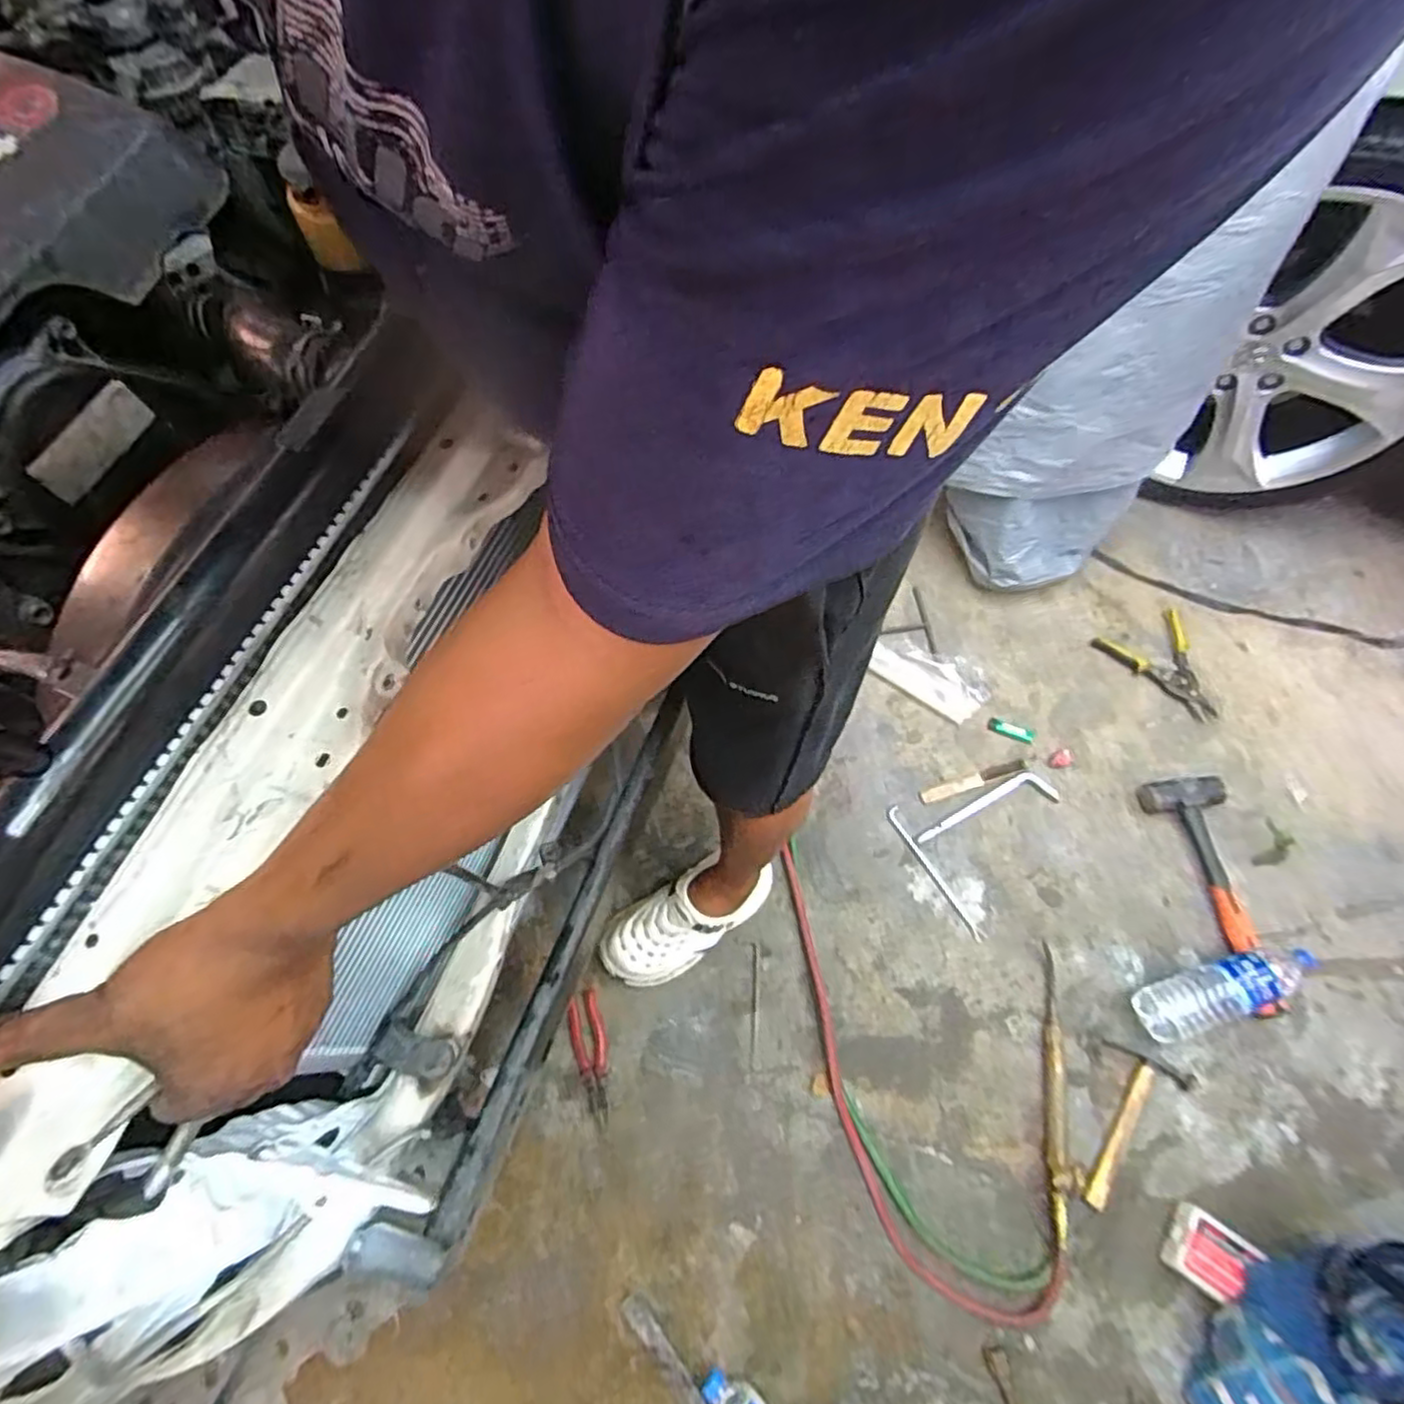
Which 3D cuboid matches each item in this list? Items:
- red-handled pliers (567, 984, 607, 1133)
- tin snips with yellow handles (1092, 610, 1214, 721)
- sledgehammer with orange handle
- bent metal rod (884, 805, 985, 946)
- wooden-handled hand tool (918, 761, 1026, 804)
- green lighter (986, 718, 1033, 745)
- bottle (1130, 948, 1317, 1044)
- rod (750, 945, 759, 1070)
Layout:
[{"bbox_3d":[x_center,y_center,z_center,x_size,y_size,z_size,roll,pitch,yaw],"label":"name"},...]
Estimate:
[{"bbox_3d":[-0.168,0.548,1.083,0.053,0.012,0.186,-17,67,-10],"label":"red-handled pliers"},{"bbox_3d":[0.891,-0.058,1.340,0.203,0.024,0.219,-19,67,-11],"label":"tin snips with yellow handles"},{"bbox_3d":[0.861,0.313,1.163,0.146,0.046,0.381,-5,65,-5],"label":"sledgehammer with orange handle"},{"bbox_3d":[0.394,0.291,1.193,0.023,0.008,0.253,-29,72,-14],"label":"bent metal rod"},{"bbox_3d":[0.487,0.143,1.263,0.204,0.018,0.027,-16,67,-10],"label":"wooden-handled hand tool"},{"bbox_3d":[0.573,0.053,1.302,0.084,0.008,0.031,21,68,6],"label":"green lighter"},{"bbox_3d":[0.802,0.437,1.066,0.270,0.076,0.085,-16,67,-9],"label":"bottle"},{"bbox_3d":[0.085,0.486,1.121,0.011,0.006,0.181,3,67,-2],"label":"rod"}]

